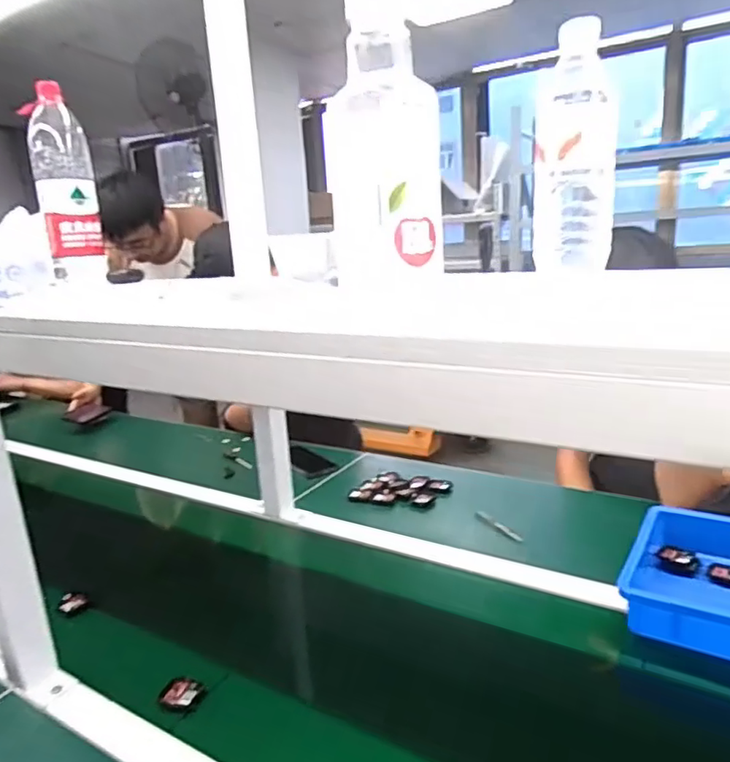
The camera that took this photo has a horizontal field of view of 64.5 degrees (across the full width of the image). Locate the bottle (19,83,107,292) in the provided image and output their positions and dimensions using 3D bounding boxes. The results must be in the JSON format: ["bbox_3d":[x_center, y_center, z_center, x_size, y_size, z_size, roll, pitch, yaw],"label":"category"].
[{"bbox_3d":[-0.481,-0.307,0.931,0.085,0.290,0.101,-9,15,-20],"label":"bottle"}]

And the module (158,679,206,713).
[{"bbox_3d":[-0.201,0.346,0.637,0.044,0.017,0.031,0,15,14],"label":"module"}]

